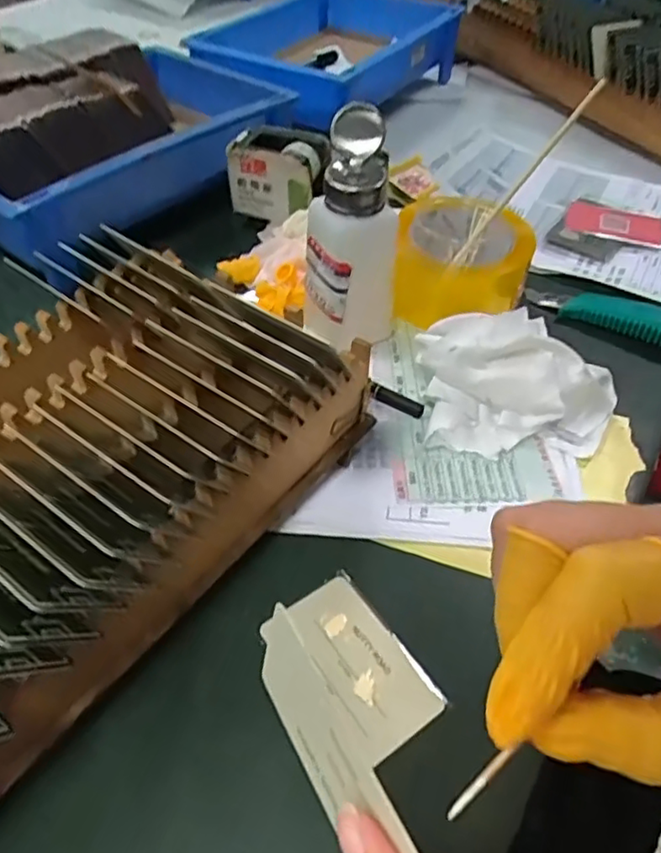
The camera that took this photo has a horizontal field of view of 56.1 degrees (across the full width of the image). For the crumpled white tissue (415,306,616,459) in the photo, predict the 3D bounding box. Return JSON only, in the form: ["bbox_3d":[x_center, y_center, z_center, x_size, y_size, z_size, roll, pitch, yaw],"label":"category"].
[{"bbox_3d":[0.125,-0.029,0.401,0.132,0.062,0.079,8,48,4],"label":"crumpled white tissue"}]

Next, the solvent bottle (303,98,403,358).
[{"bbox_3d":[0.016,-0.132,0.414,0.061,0.127,0.067,5,48,2],"label":"solvent bottle"}]

